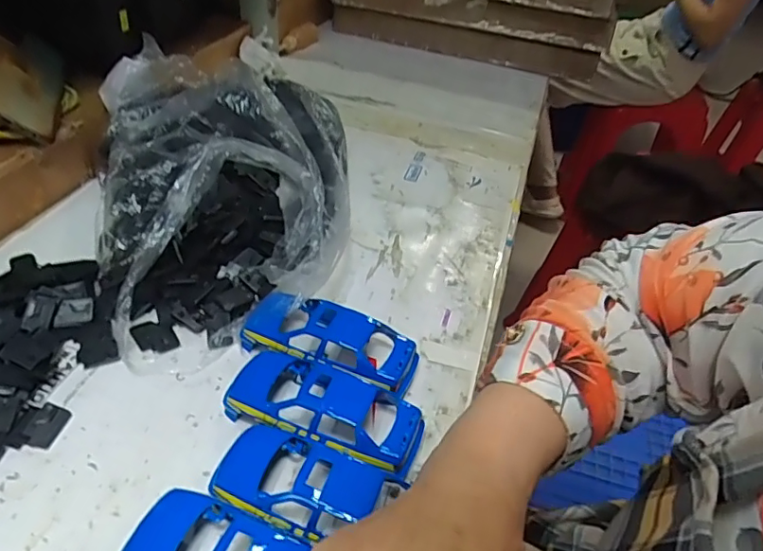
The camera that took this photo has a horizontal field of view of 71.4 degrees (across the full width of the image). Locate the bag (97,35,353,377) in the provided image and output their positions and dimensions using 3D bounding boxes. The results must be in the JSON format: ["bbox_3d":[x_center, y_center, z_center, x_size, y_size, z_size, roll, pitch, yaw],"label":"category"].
[{"bbox_3d":[-0.136,-0.093,0.489,0.232,0.091,0.349,-4,44,-12],"label":"bag"}]

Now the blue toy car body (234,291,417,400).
[{"bbox_3d":[-0.038,0.046,0.387,0.130,0.041,0.051,18,43,11],"label":"blue toy car body"}]

